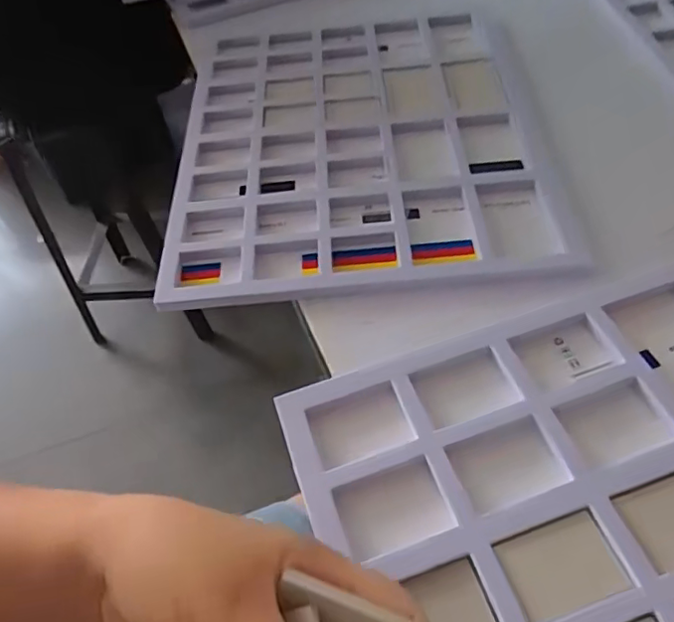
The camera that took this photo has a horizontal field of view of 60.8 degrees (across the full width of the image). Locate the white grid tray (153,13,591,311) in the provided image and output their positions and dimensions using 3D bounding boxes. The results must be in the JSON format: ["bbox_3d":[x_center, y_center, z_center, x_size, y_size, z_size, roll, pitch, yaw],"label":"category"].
[{"bbox_3d":[0.017,-0.184,0.584,0.342,0.037,0.414,-5,52,2],"label":"white grid tray"}]

